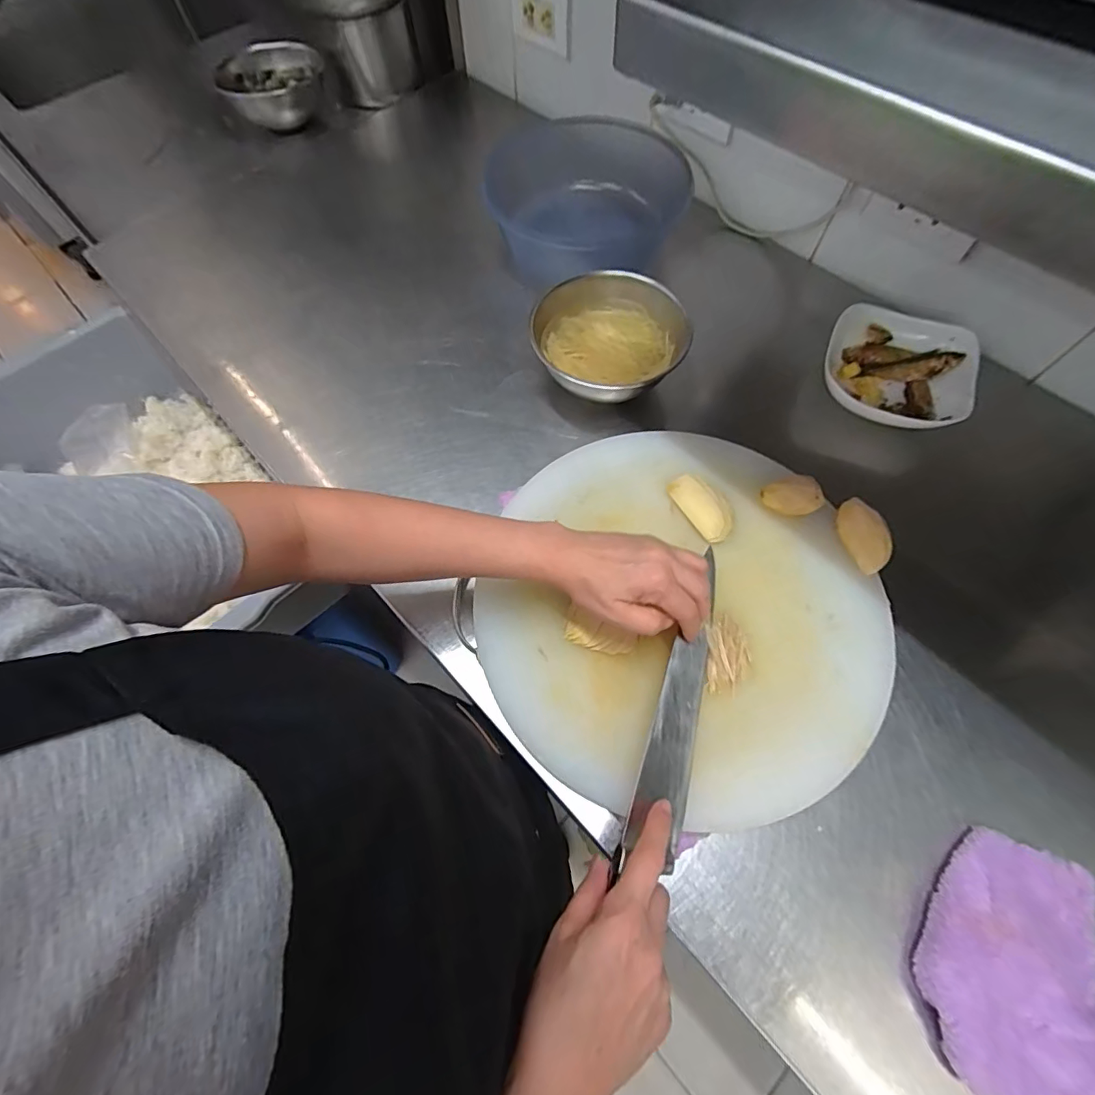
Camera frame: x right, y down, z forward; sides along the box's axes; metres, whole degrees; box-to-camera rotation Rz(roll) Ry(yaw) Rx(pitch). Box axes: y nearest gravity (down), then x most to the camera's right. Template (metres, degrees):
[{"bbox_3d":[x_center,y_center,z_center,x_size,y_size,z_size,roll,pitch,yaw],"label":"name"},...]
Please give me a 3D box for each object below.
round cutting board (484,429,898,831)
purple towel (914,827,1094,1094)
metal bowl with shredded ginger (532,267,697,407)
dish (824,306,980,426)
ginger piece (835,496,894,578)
[{"bbox_3d":[0.112,0.050,0.459,0.343,0.028,0.360,-1,66,3],"label":"round cutting board"},{"bbox_3d":[0.323,0.287,0.345,0.118,0.027,0.152,15,68,9],"label":"purple towel"},{"bbox_3d":[0.065,-0.230,0.567,0.165,0.066,0.157,0,65,1],"label":"metal bowl with shredded ginger"},{"bbox_3d":[0.385,-0.195,0.555,0.145,0.047,0.129,28,70,14],"label":"dish"},{"bbox_3d":[0.293,-0.011,0.462,0.033,0.023,0.066,-16,66,-4],"label":"ginger piece"}]

